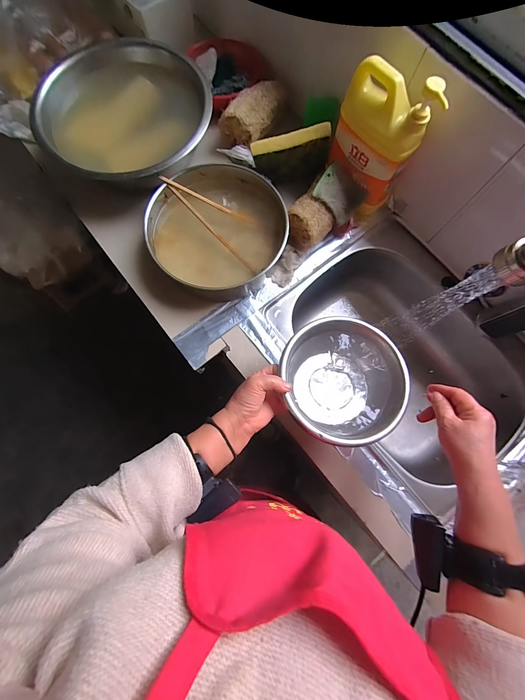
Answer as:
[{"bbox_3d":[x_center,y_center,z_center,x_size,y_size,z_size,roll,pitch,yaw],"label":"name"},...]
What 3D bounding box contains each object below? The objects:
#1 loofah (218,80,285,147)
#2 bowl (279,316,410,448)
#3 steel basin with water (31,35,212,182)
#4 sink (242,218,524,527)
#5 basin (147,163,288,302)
[{"bbox_3d":[-0.014,-0.509,0.628,0.078,0.055,0.152,39,80,8],"label":"loofah"},{"bbox_3d":[0.122,0.045,0.462,0.177,0.079,0.188,0,77,-1],"label":"bowl"},{"bbox_3d":[-0.274,-0.477,0.622,0.323,0.103,0.323,0,77,-1],"label":"steel basin with water"},{"bbox_3d":[0.288,0.043,0.644,0.405,0.172,0.539,-38,80,-9],"label":"sink"},{"bbox_3d":[-0.086,-0.244,0.579,0.254,0.074,0.269,0,77,-1],"label":"basin"}]

